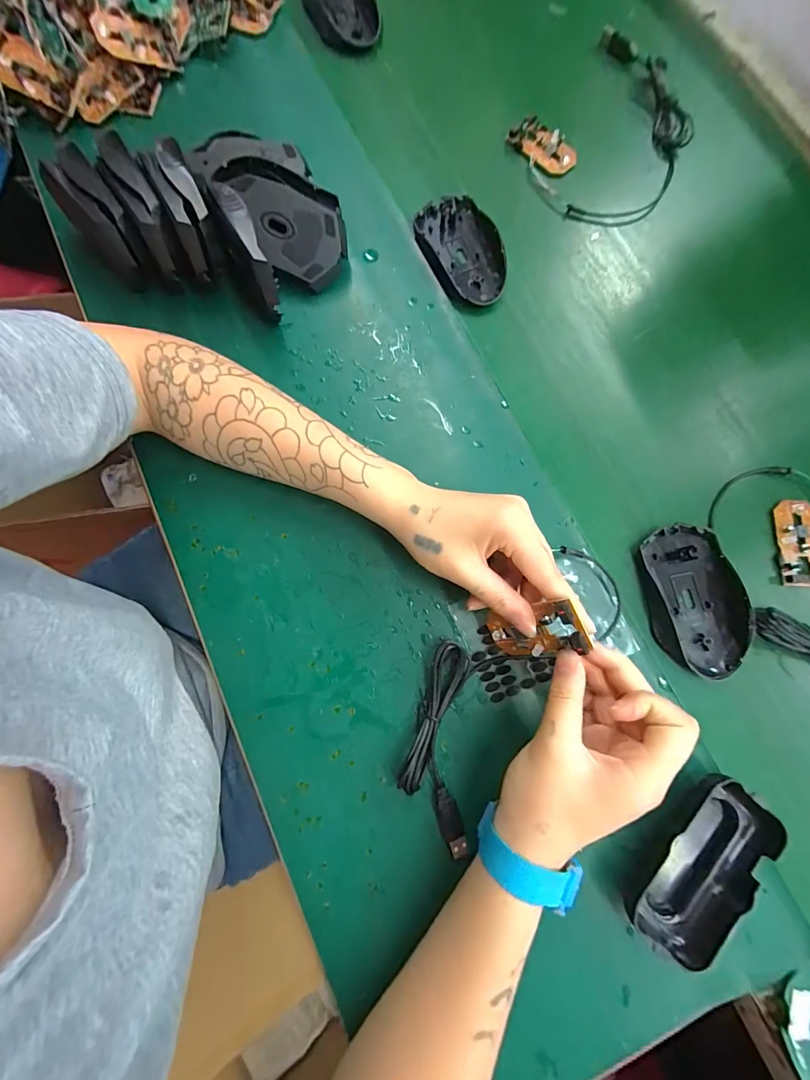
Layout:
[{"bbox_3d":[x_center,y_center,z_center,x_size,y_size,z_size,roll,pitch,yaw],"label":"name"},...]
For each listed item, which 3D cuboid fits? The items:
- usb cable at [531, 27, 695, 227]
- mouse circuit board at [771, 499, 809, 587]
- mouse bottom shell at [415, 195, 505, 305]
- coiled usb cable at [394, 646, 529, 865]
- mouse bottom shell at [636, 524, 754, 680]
[{"bbox_3d":[0.213,-0.400,0.385,0.122,0.017,0.226,26,79,5],"label":"usb cable"},{"bbox_3d":[0.315,0.002,0.313,0.036,0.019,0.067,1,78,-1],"label":"mouse circuit board"},{"bbox_3d":[0.052,-0.259,0.360,0.066,0.018,0.101,-20,79,-5],"label":"mouse bottom shell"},{"bbox_3d":[0.034,0.139,0.278,0.058,0.019,0.134,19,79,3],"label":"coiled usb cable"},{"bbox_3d":[0.222,0.045,0.305,0.063,0.015,0.112,-13,79,-4],"label":"mouse bottom shell"}]

